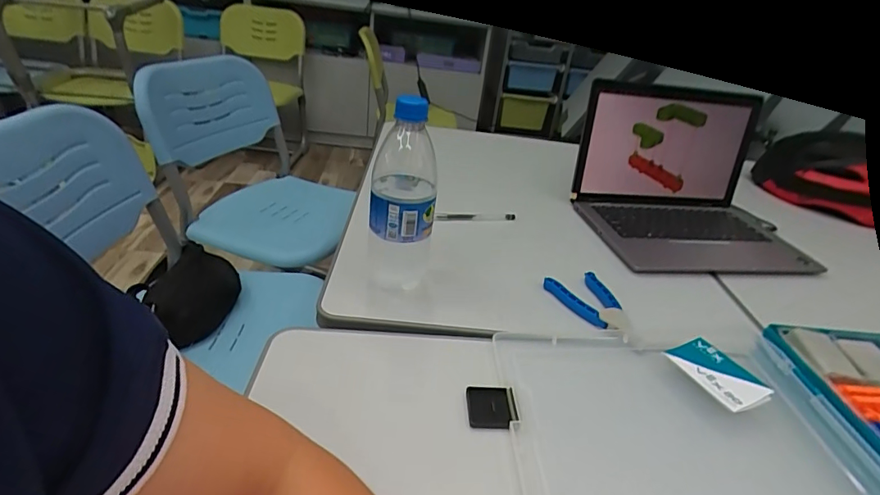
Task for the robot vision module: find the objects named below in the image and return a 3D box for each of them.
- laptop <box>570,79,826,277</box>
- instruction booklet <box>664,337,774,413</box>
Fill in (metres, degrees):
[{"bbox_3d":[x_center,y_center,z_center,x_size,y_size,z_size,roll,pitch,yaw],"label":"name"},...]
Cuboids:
[{"bbox_3d":[0.352,-0.100,0.641,0.288,0.193,0.183,3,31,-8],"label":"laptop"},{"bbox_3d":[0.245,0.110,0.415,0.046,0.011,0.078,-17,33,-19],"label":"instruction booklet"}]

